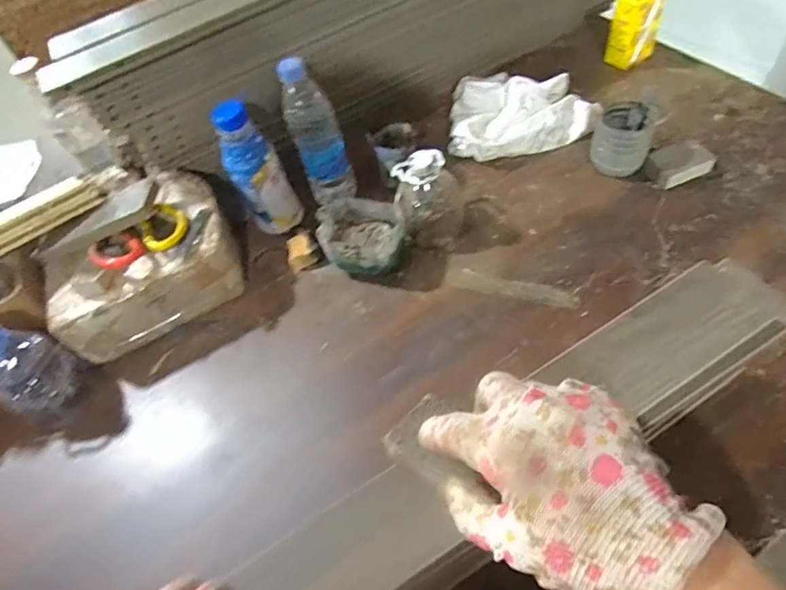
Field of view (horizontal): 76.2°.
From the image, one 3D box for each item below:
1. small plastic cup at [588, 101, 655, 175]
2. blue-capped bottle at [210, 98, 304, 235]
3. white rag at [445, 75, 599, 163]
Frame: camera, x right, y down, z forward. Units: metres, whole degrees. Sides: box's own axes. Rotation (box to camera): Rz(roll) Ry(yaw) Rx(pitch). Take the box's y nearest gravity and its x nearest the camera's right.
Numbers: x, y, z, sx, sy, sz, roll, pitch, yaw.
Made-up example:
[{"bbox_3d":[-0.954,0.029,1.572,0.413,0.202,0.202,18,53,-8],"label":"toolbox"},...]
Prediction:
[{"bbox_3d":[0.305,-0.206,0.666,0.073,0.069,0.073,24,60,17],"label":"small plastic cup"},{"bbox_3d":[-0.174,-0.154,0.662,0.076,0.190,0.062,-25,59,-14],"label":"blue-capped bottle"},{"bbox_3d":[0.185,-0.277,0.747,0.213,0.065,0.139,-12,57,-7],"label":"white rag"}]

